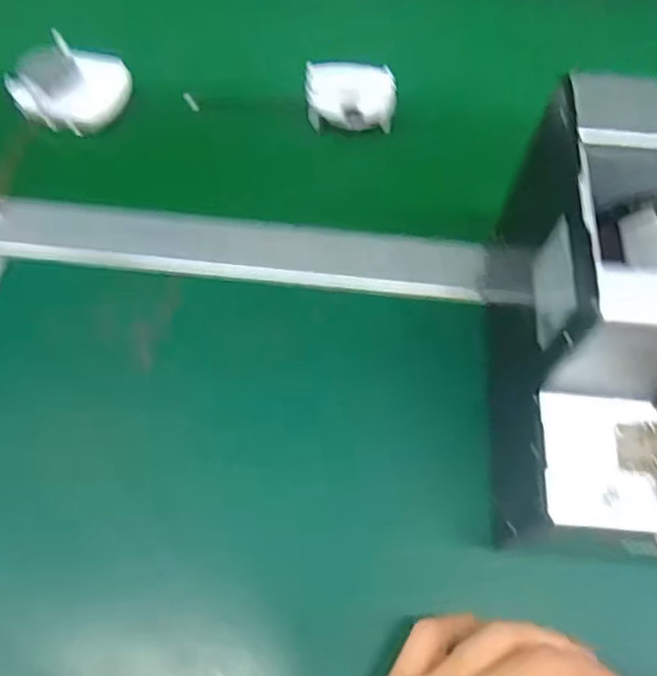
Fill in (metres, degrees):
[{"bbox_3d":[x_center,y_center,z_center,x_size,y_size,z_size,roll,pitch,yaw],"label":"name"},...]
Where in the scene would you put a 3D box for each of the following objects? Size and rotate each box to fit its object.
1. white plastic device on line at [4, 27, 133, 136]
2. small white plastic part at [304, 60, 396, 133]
[{"bbox_3d":[-0.186,-0.180,0.455,0.079,0.036,0.056,-2,59,-2],"label":"white plastic device on line"},{"bbox_3d":[0.017,-0.173,0.460,0.062,0.031,0.063,0,59,0],"label":"small white plastic part"}]

